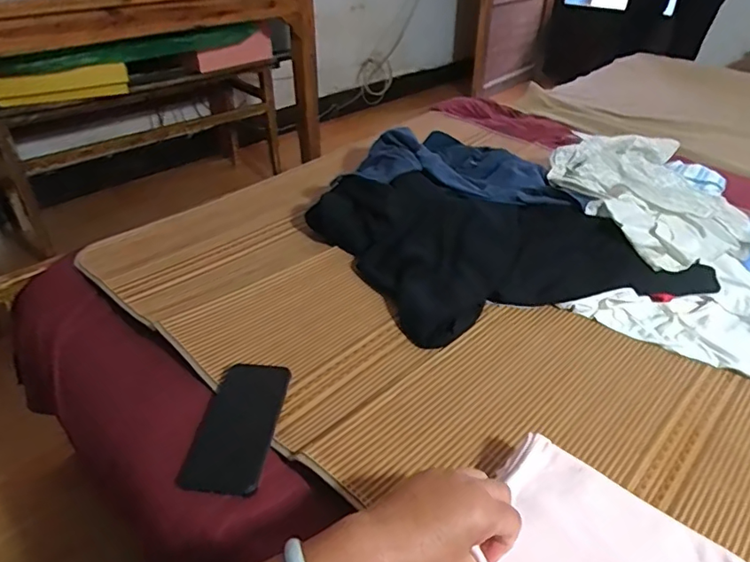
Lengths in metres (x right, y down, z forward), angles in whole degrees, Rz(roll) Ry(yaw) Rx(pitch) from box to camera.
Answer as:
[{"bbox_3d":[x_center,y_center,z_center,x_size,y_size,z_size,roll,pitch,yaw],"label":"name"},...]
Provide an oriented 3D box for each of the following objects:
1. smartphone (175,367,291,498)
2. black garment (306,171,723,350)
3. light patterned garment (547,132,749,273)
[{"bbox_3d":[-0.155,0.159,0.592,0.086,0.016,0.156,5,36,7],"label":"smartphone"},{"bbox_3d":[0.191,-0.076,0.870,0.528,0.088,0.371,-9,36,-12],"label":"black garment"},{"bbox_3d":[0.518,-0.159,0.991,0.301,0.082,0.494,0,35,0],"label":"light patterned garment"}]

